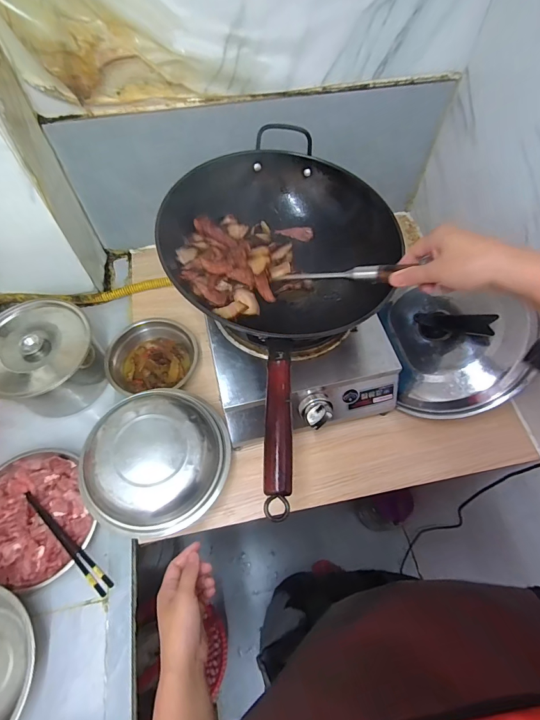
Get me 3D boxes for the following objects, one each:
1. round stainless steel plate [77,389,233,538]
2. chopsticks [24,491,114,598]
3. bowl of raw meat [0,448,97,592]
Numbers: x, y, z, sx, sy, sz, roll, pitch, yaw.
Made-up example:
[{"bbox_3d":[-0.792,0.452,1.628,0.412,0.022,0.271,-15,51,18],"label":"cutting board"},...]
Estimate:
[{"bbox_3d":[-0.177,0.147,0.569,0.211,0.082,0.217,40,67,19],"label":"round stainless steel plate"},{"bbox_3d":[-0.314,0.272,0.556,0.215,0.034,0.019,35,65,17],"label":"chopsticks"},{"bbox_3d":[-0.388,0.259,0.600,0.194,0.046,0.206,1,60,-1],"label":"bowl of raw meat"}]

